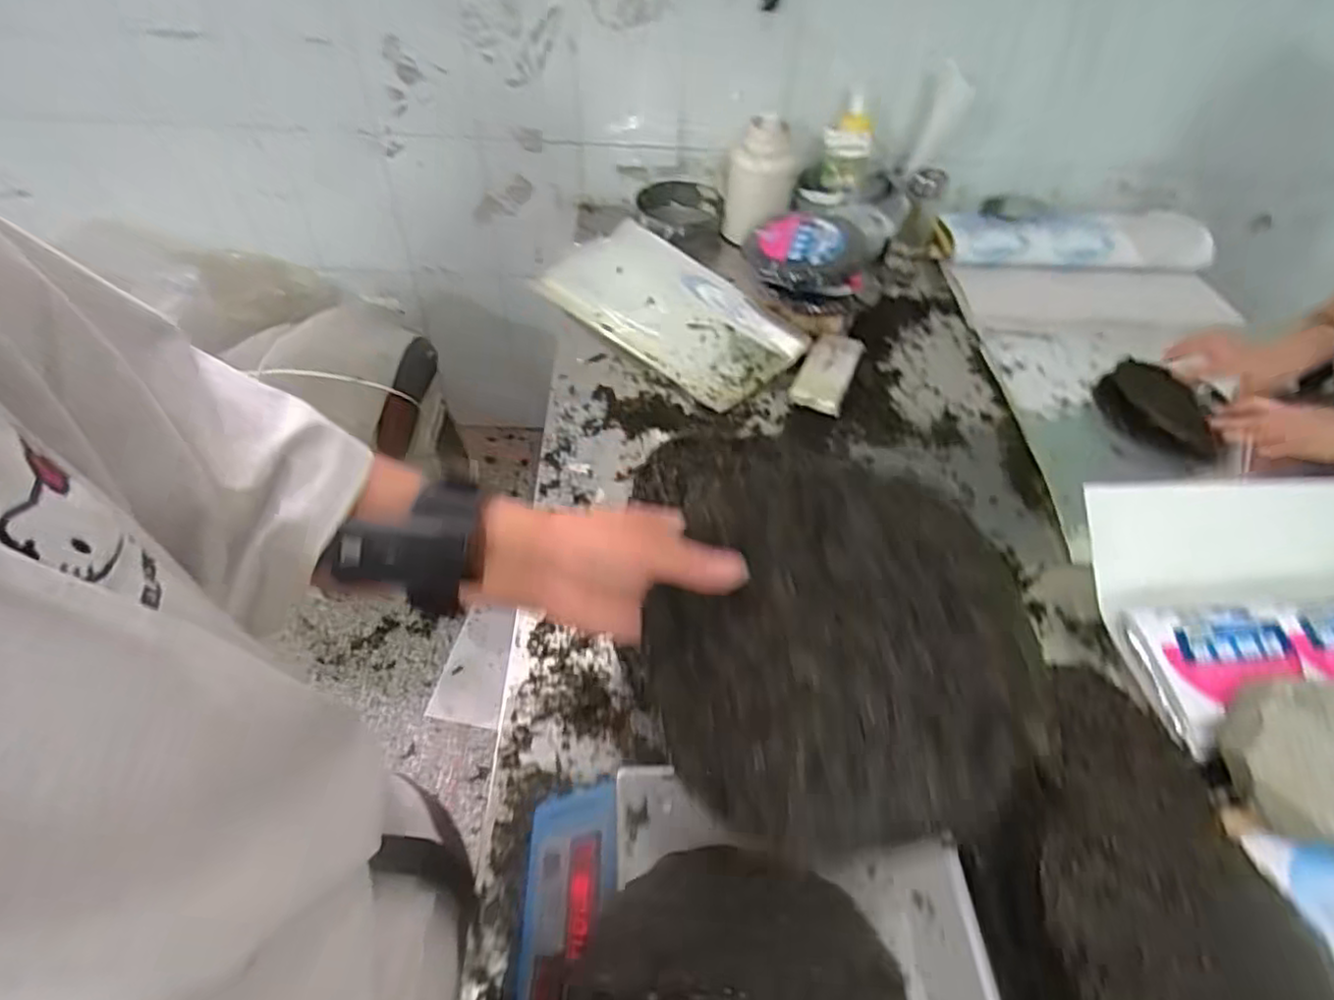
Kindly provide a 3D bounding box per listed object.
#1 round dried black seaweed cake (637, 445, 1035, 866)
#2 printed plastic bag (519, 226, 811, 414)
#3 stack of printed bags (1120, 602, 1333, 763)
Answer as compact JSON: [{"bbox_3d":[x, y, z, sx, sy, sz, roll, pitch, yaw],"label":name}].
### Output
[{"bbox_3d":[0.078,0.065,0.346,0.184,0.008,0.203,-7,76,16],"label":"round dried black seaweed cake"},{"bbox_3d":[-0.010,-0.347,1.166,0.252,0.035,0.516,-31,57,-27],"label":"printed plastic bag"},{"bbox_3d":[0.732,0.162,0.718,0.434,0.031,0.163,-5,49,-4],"label":"stack of printed bags"}]

